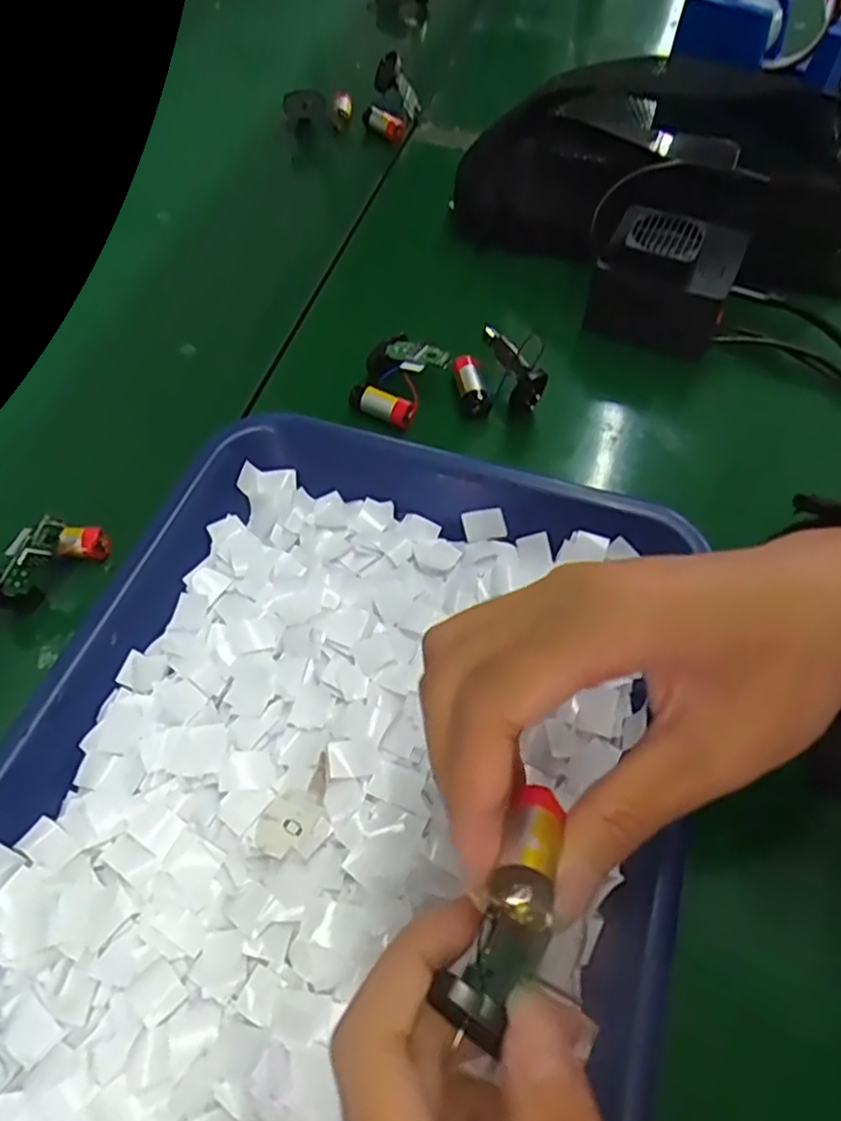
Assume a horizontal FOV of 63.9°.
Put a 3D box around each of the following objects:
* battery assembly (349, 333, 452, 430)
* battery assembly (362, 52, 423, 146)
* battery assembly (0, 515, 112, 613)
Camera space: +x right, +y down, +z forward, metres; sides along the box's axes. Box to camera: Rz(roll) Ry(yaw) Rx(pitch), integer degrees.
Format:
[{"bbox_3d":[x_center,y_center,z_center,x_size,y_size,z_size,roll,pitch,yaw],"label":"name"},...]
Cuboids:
[{"bbox_3d":[-0.012,-0.108,0.387,0.047,0.028,0.056,33,63,17],"label":"battery assembly"},{"bbox_3d":[-0.023,-0.380,0.551,0.035,0.047,0.039,25,61,12],"label":"battery assembly"},{"bbox_3d":[-0.182,0.000,0.319,0.018,0.043,0.064,40,65,20],"label":"battery assembly"}]

